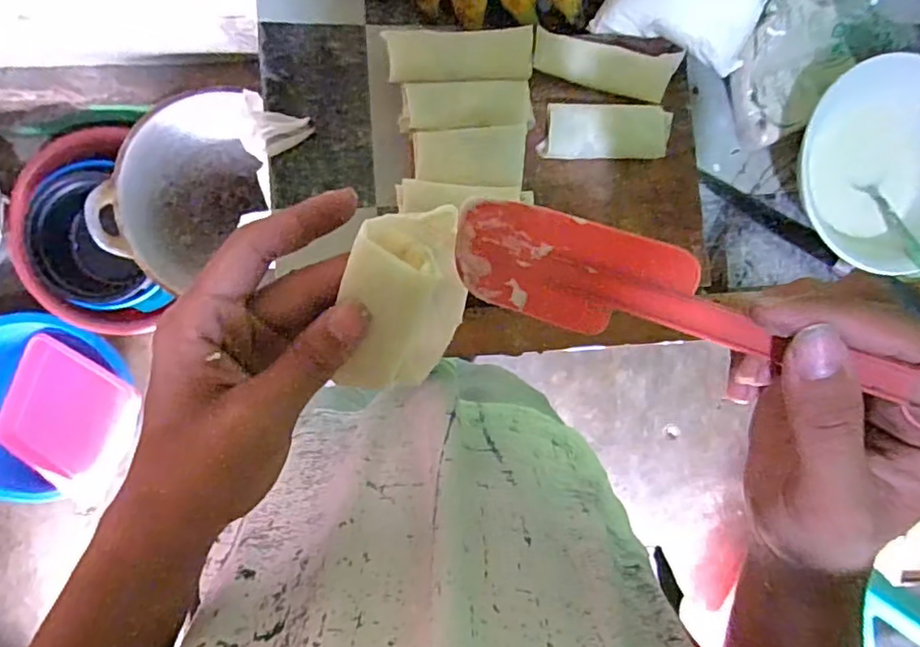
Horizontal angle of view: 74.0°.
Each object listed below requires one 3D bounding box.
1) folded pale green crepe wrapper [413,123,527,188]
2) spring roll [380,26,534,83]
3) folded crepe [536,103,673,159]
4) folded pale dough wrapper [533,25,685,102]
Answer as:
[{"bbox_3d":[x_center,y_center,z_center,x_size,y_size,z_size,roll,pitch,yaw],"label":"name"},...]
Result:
[{"bbox_3d":[0.007,-0.118,0.429,0.076,0.014,0.040,3,94,-8],"label":"folded pale green crepe wrapper"},{"bbox_3d":[0.000,-0.188,0.435,0.100,0.025,0.037,-4,95,-7],"label":"spring roll"},{"bbox_3d":[0.108,-0.139,0.442,0.094,0.021,0.038,-2,95,-7],"label":"folded crepe"},{"bbox_3d":[0.105,-0.187,0.444,0.103,0.013,0.033,10,93,-8],"label":"folded pale dough wrapper"}]

